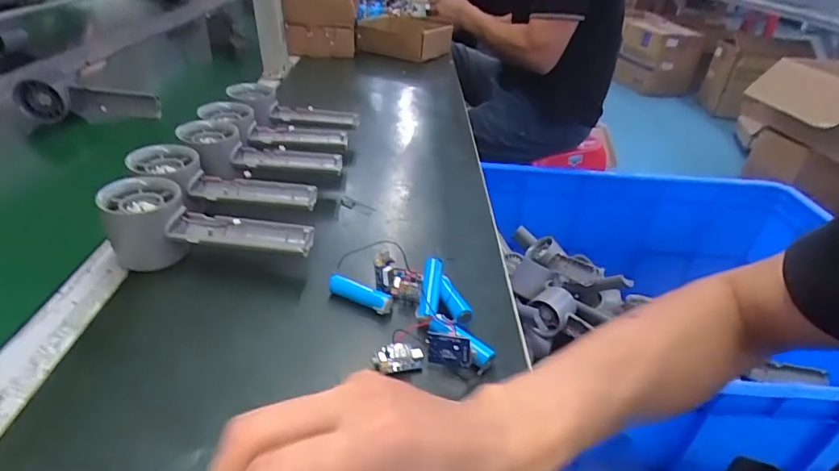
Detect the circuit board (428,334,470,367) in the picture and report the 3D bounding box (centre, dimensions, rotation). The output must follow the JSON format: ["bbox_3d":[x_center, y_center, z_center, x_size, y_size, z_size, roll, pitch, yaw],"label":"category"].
[{"bbox_3d":[0.020,0.076,0.323,0.028,0.019,0.004,2,10,19],"label":"circuit board"}]

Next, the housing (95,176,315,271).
[{"bbox_3d":[-0.166,-0.007,0.400,0.157,0.058,0.060,1,34,-6],"label":"housing"}]

